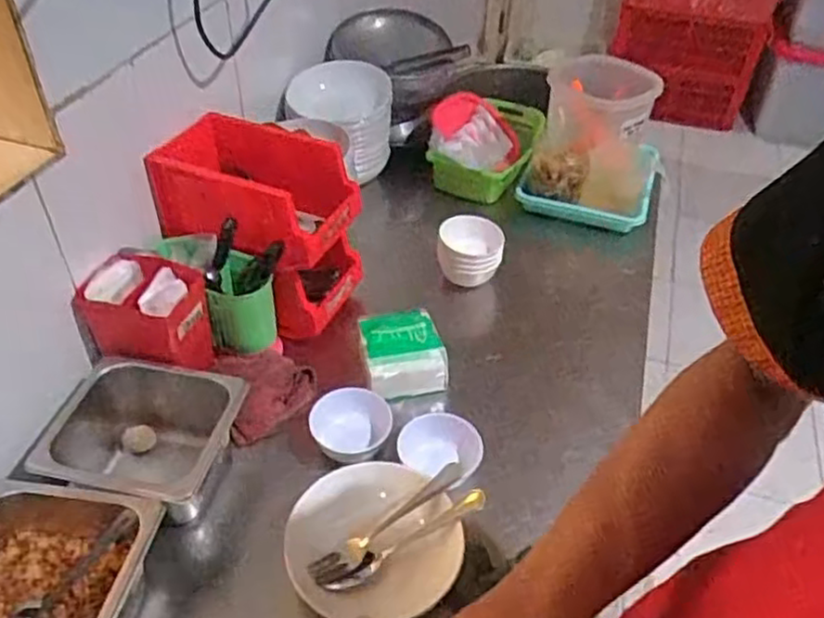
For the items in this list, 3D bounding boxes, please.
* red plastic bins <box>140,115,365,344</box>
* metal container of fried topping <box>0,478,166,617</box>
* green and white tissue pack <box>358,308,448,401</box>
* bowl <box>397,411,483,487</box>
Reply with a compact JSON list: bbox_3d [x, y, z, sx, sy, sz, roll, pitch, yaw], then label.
[{"bbox_3d":[-0.197,-0.102,0.946,0.209,0.255,0.143,16,45,16],"label":"red plastic bins"},{"bbox_3d":[-0.335,0.246,0.643,0.185,0.095,0.164,8,43,8],"label":"metal container of fried topping"},{"bbox_3d":[-0.011,0.056,0.904,0.096,0.075,0.086,-8,43,-10],"label":"green and white tissue pack"},{"bbox_3d":[0.037,0.161,0.809,0.090,0.050,0.079,26,48,25],"label":"bowl"}]

